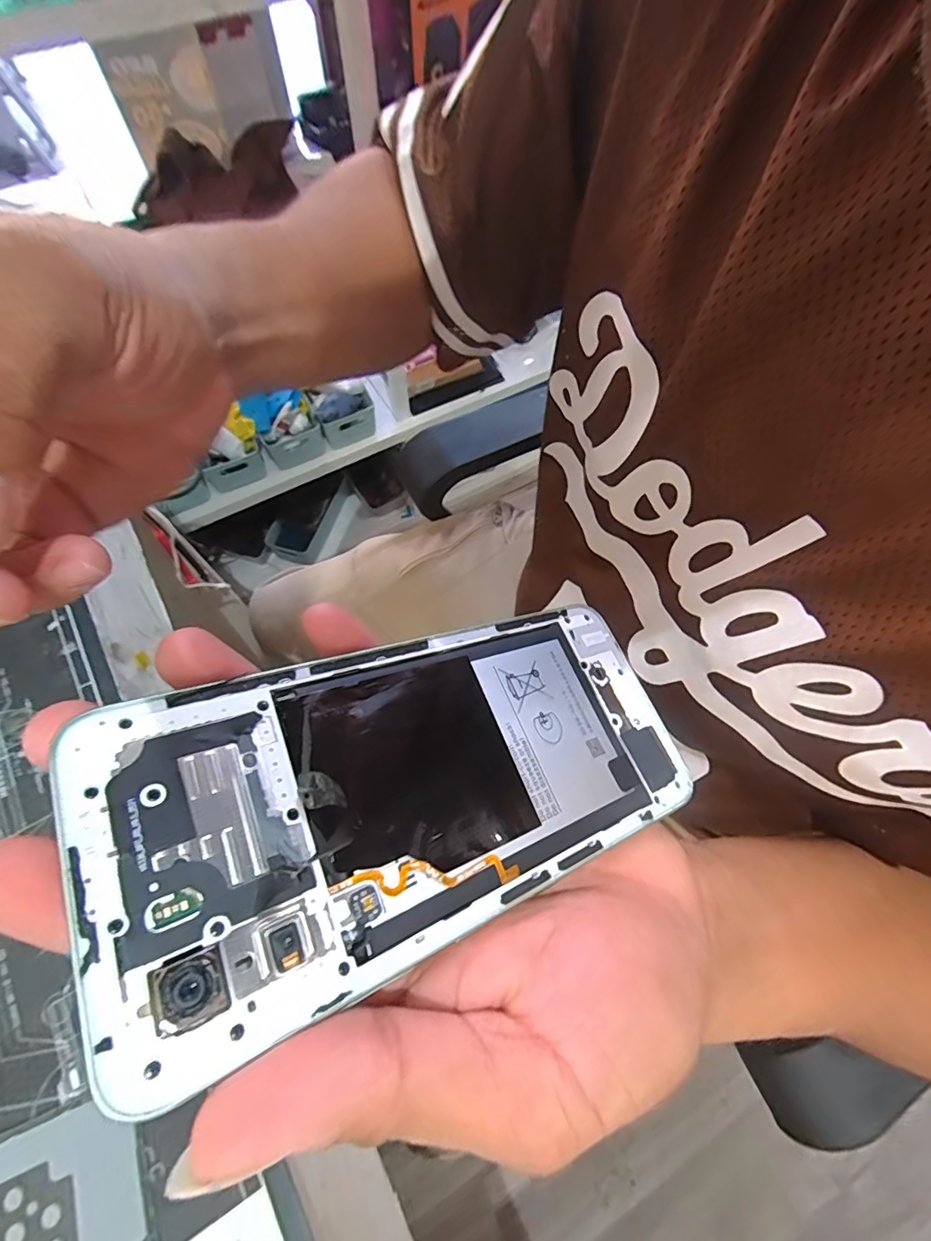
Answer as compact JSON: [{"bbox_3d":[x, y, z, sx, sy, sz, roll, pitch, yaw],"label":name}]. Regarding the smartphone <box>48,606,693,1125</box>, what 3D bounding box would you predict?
[{"bbox_3d":[-0.007,0.039,0.140,0.162,0.004,0.074,-13,66,-32],"label":"smartphone"}]

